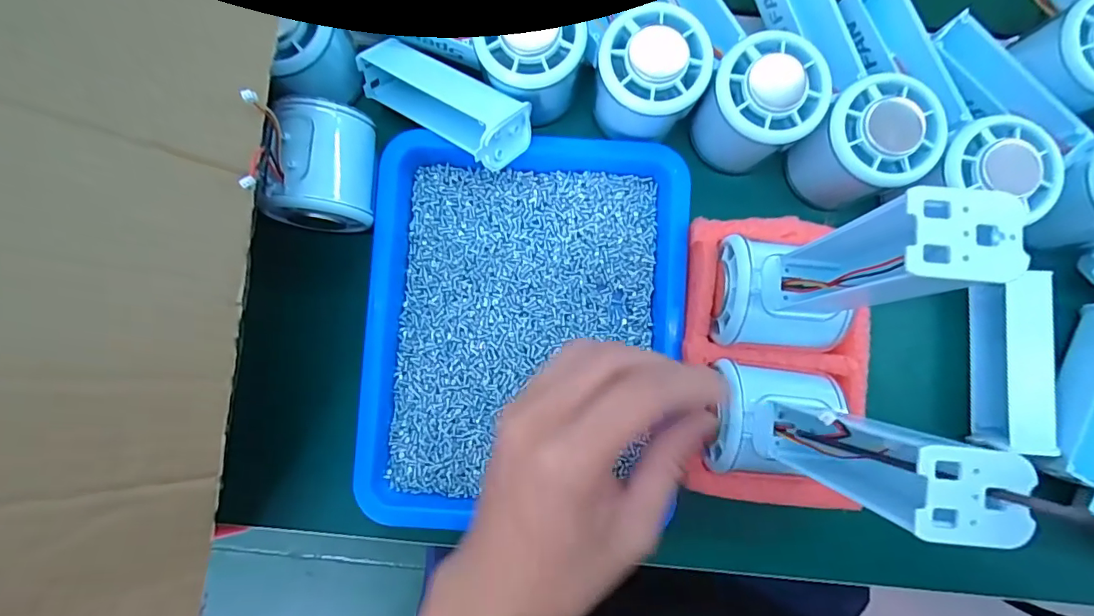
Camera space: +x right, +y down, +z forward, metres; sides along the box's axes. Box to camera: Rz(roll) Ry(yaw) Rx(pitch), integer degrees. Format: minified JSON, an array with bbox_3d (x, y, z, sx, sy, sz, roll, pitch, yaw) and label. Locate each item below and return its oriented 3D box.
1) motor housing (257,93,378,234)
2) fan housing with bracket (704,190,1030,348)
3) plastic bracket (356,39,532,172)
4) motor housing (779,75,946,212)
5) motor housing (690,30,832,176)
[{"bbox_3d":[-0.121,-0.075,0.270,0.048,0.049,0.063,3,86,-1],"label":"motor housing"},{"bbox_3d":[0.116,-0.009,0.198,0.058,0.124,0.048,6,86,0],"label":"fan housing with bracket"},{"bbox_3d":[-0.059,-0.113,0.275,0.100,0.028,0.037,32,86,19],"label":"plastic bracket"},{"bbox_3d":[0.168,-0.086,0.272,0.057,0.054,0.053,0,86,-1],"label":"motor housing"},{"bbox_3d":[0.113,-0.108,0.275,0.054,0.056,0.056,0,86,-1],"label":"motor housing"}]

